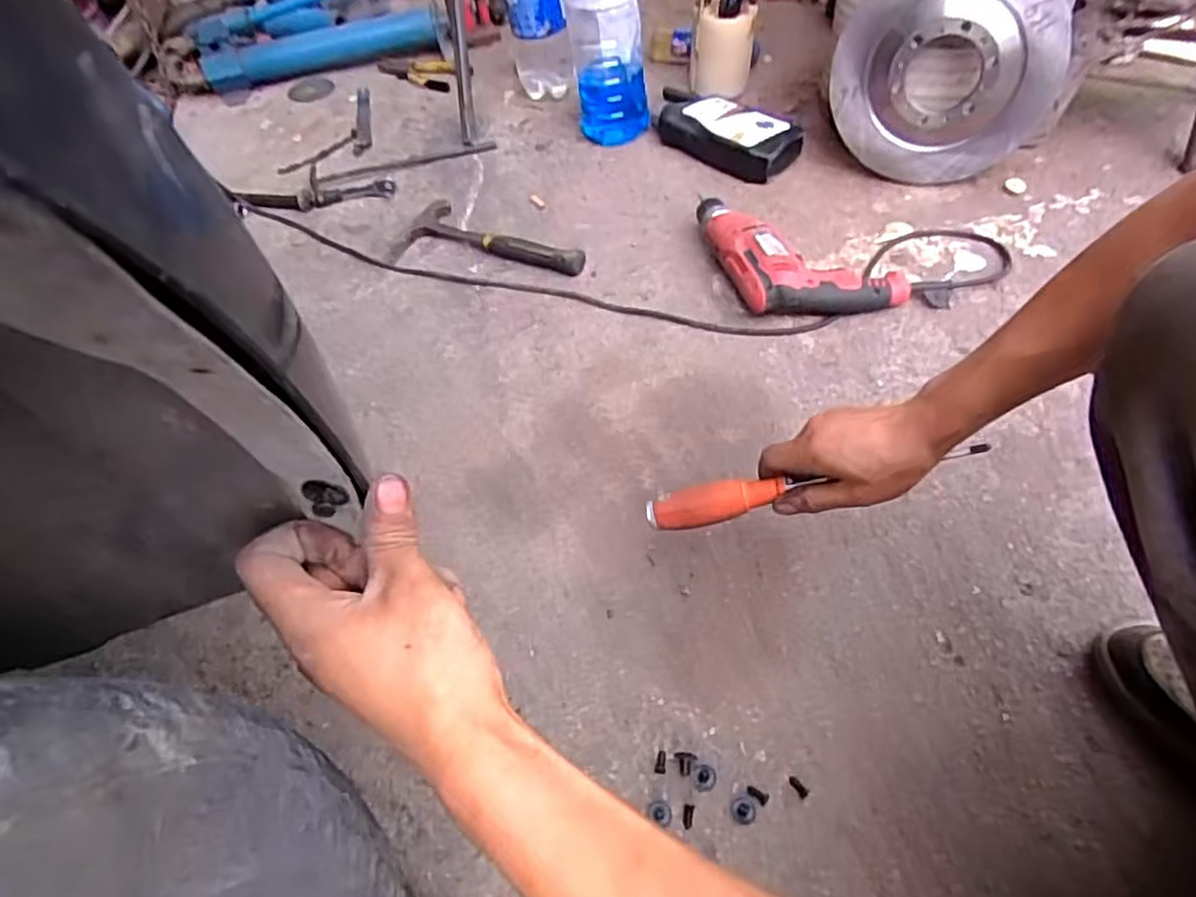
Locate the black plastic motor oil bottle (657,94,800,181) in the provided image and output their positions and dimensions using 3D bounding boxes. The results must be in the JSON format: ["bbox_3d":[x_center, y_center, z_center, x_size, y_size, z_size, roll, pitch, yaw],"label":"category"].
[{"bbox_3d":[0.189,-0.483,1.091,0.240,0.057,0.103,32,60,28],"label":"black plastic motor oil bottle"}]

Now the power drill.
[{"bbox_3d":[0.242,-0.272,0.907,0.203,0.067,0.286,-12,50,-4],"label":"power drill"}]

